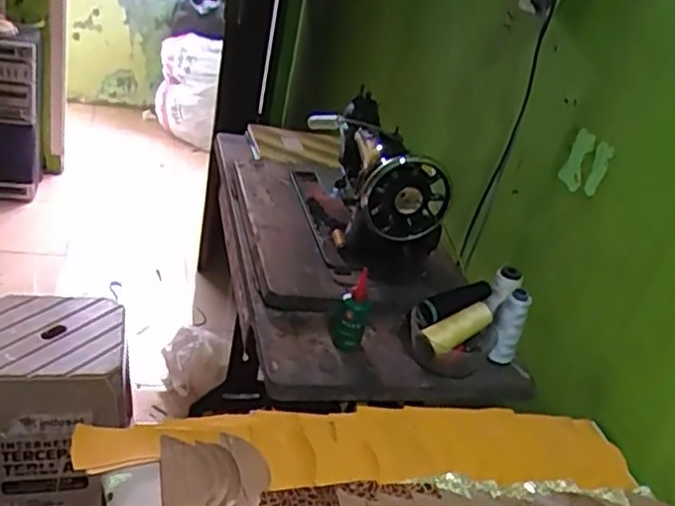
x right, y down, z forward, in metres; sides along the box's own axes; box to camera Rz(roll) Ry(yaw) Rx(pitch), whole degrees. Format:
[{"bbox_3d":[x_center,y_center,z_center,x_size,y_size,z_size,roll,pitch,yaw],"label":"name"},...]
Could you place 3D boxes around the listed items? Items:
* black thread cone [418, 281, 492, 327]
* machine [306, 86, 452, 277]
[{"bbox_3d":[0.173,0.072,0.985,0.120,0.032,0.041,-20,37,-20],"label":"black thread cone"},{"bbox_3d":[0.057,-0.130,1.181,0.147,0.206,0.355,2,30,-20],"label":"machine"}]

